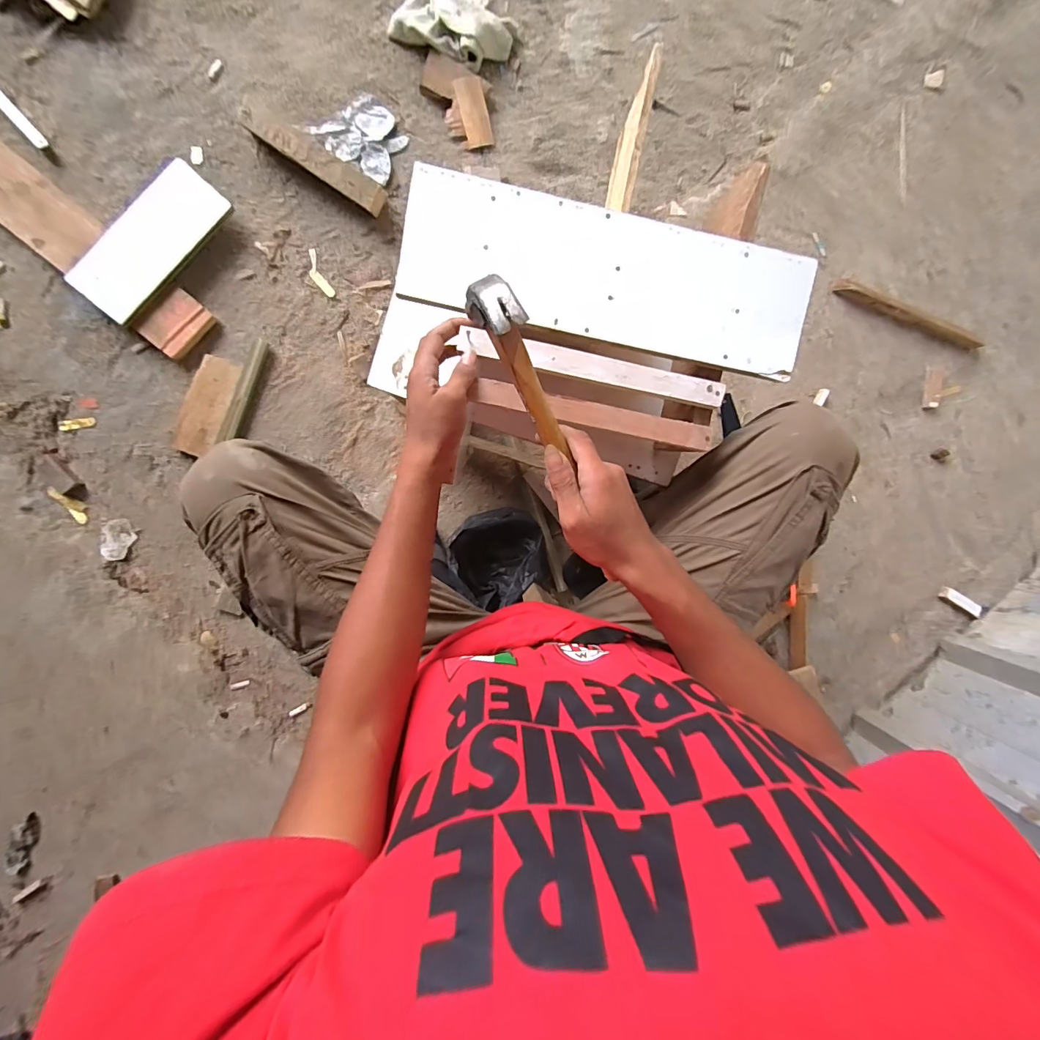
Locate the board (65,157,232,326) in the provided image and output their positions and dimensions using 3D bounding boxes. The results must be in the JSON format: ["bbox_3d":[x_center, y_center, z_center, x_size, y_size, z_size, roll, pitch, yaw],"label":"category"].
[{"bbox_3d":[-0.596,-0.449,0.711,0.121,0.022,0.259,38,85,-7],"label":"board"}]

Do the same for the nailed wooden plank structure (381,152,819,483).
[{"bbox_3d":[0.065,-0.191,0.512,0.402,0.170,0.232,10,95,-7],"label":"nailed wooden plank structure"}]

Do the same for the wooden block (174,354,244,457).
[{"bbox_3d":[-0.537,-0.196,0.764,0.068,0.016,0.173,21,93,-8],"label":"wooden block"}]

